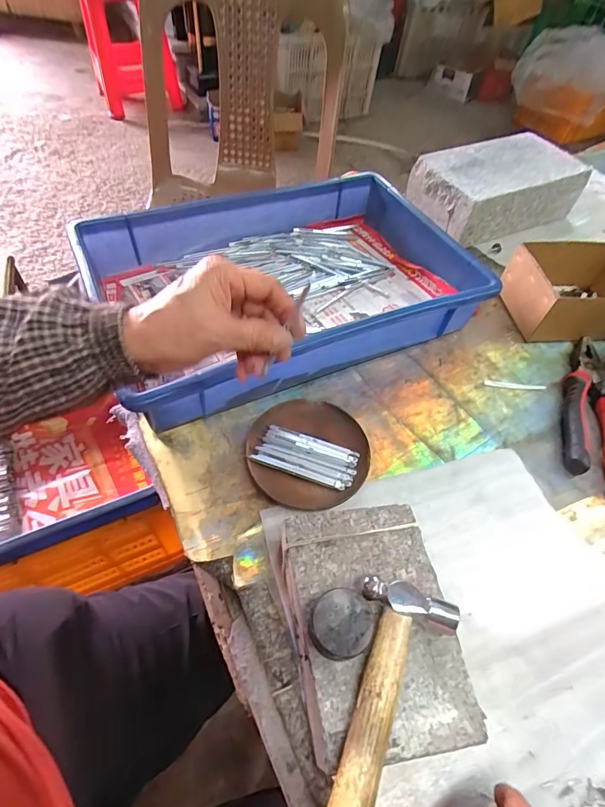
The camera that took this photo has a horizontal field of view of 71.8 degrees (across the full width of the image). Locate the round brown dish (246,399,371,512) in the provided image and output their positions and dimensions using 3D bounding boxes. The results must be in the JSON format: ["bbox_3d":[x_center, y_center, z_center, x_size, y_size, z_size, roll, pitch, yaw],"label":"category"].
[{"bbox_3d":[0.006,0.046,0.402,0.112,0.013,0.109,2,54,-2],"label":"round brown dish"}]

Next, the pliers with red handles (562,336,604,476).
[{"bbox_3d":[0.322,0.006,0.459,0.063,0.022,0.206,19,55,10],"label":"pliers with red handles"}]

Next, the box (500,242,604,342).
[{"bbox_3d":[0.359,-0.141,0.533,0.174,0.069,0.117,-2,55,-5],"label":"box"}]

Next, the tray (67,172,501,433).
[{"bbox_3d":[-0.019,-0.147,0.507,0.424,0.078,0.291,-18,58,-16],"label":"tray"}]

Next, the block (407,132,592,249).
[{"bbox_3d":[0.315,-0.351,0.676,0.255,0.082,0.141,-21,58,-17],"label":"block"}]

